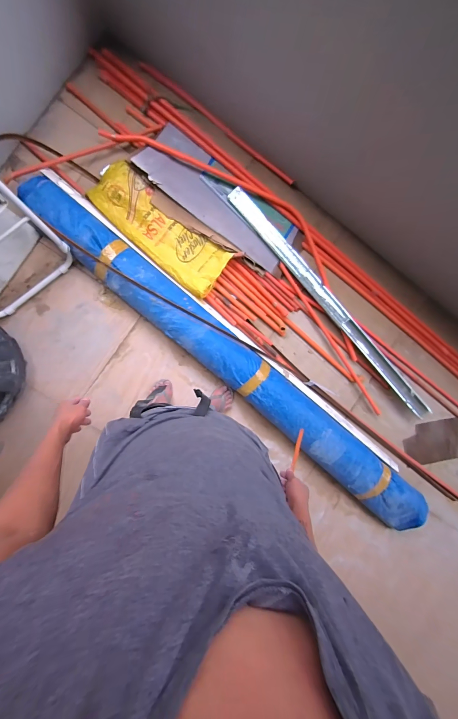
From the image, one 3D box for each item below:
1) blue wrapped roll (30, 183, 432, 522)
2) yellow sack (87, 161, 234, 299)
[{"bbox_3d":[0.070,0.053,1.332,2.358,0.132,0.247,41,86,-7],"label":"blue wrapped roll"},{"bbox_3d":[-0.303,-0.566,1.269,0.645,0.070,0.247,37,87,-7],"label":"yellow sack"}]

